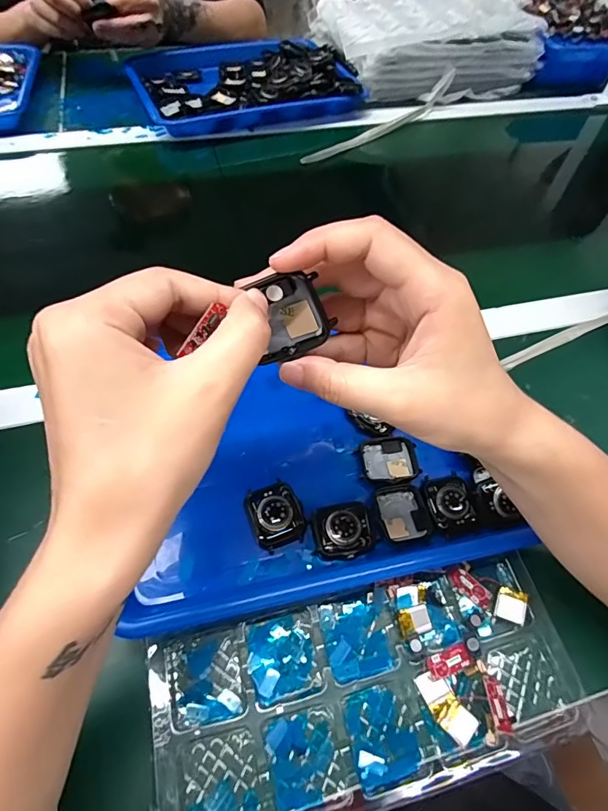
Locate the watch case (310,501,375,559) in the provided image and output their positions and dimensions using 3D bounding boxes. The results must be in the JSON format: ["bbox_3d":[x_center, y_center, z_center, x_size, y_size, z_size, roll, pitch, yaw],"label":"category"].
[{"bbox_3d":[0.028,0.088,0.322,0.042,0.008,0.038,-10,61,-8],"label":"watch case"}]

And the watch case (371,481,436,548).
[{"bbox_3d":[0.072,0.080,0.334,0.037,0.009,0.044,-11,62,-8],"label":"watch case"}]

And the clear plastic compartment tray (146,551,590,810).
[{"bbox_3d":[0.042,0.177,0.286,0.261,0.021,0.110,-10,61,-8],"label":"clear plastic compartment tray"}]

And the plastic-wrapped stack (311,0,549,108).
[{"bbox_3d":[0.209,-0.632,0.772,0.334,0.081,0.279,-9,57,-10],"label":"plastic-wrapped stack"}]

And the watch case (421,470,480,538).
[{"bbox_3d":[0.110,0.072,0.337,0.035,0.004,0.044,-12,62,-9],"label":"watch case"}]

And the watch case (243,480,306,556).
[{"bbox_3d":[-0.020,0.078,0.326,0.038,0.011,0.045,-19,63,-12],"label":"watch case"}]

